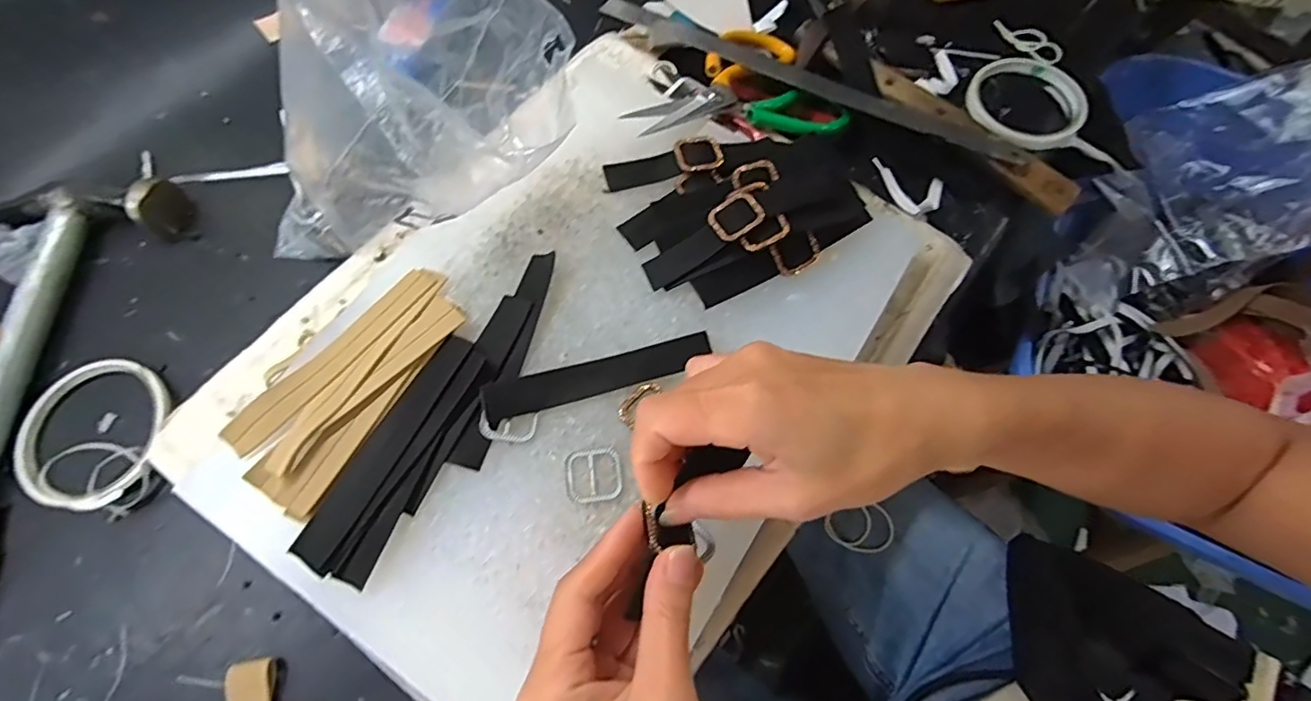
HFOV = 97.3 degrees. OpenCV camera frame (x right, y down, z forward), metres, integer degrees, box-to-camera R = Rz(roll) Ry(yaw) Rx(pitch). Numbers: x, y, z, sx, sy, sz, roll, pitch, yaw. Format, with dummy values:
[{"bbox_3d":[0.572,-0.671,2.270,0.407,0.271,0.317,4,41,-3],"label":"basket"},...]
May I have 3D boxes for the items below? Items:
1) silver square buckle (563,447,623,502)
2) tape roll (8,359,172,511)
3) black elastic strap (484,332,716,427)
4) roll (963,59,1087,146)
[{"bbox_3d":[-0.032,0.064,0.299,0.029,0.004,0.026,-5,70,-4],"label":"silver square buckle"},{"bbox_3d":[-0.331,0.046,0.336,0.097,0.014,0.084,42,75,18],"label":"tape roll"},{"bbox_3d":[-0.030,0.014,0.319,0.125,0.008,0.022,-15,67,-10],"label":"black elastic strap"},{"bbox_3d":[0.290,-0.196,0.452,0.088,0.012,0.089,1,69,-2],"label":"roll"}]

